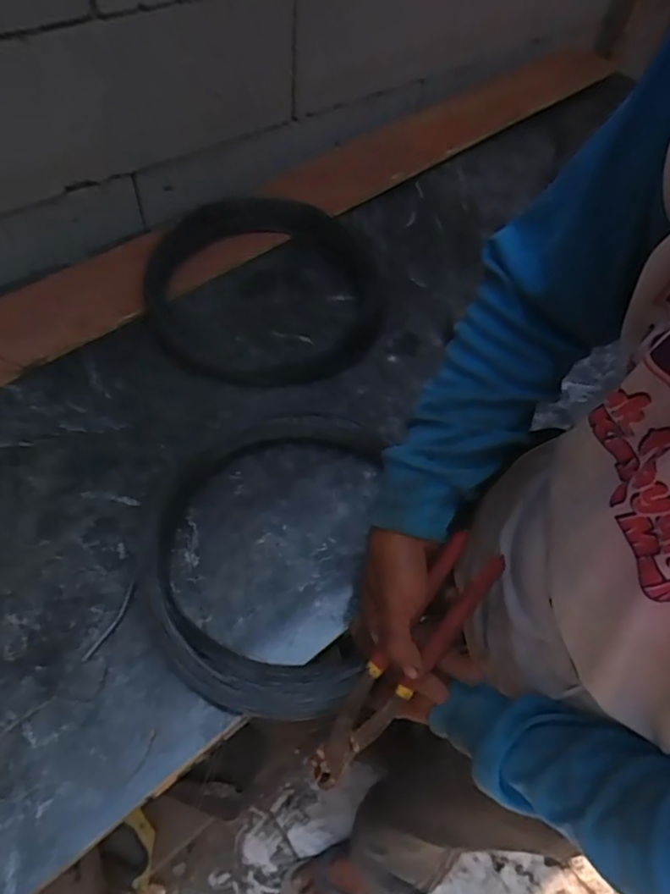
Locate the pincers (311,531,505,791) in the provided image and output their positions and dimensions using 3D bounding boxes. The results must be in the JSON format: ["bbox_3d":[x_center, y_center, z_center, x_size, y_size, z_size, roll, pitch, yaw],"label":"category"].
[{"bbox_3d":[0.047,0.164,0.440,0.042,0.020,0.219,38,94,26],"label":"pincers"}]

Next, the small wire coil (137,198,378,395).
[{"bbox_3d":[-0.083,-0.201,0.747,0.310,0.038,0.289,4,66,-10],"label":"small wire coil"}]

